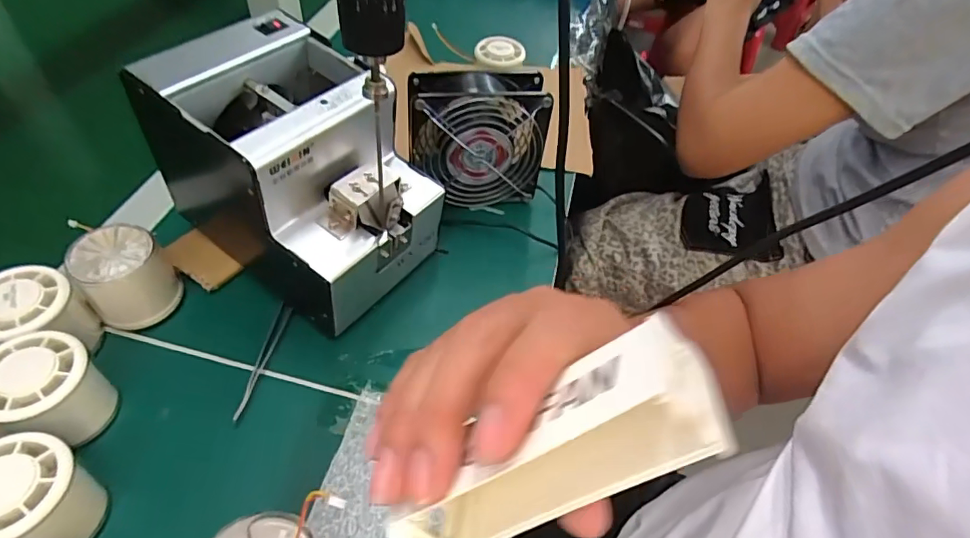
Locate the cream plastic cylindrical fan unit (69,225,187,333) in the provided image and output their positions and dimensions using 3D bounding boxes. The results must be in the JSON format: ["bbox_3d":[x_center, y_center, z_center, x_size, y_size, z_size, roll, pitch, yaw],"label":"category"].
[{"bbox_3d":[-0.260,0.008,0.386,0.056,0.061,0.051,4,51,-4],"label":"cream plastic cylindrical fan unit"}]

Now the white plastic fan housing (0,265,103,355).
[{"bbox_3d":[-0.300,0.039,0.351,0.058,0.061,0.057,-6,52,-12],"label":"white plastic fan housing"}]

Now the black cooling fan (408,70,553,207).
[{"bbox_3d":[-0.010,-0.111,0.474,0.118,0.120,0.047,-4,52,-11],"label":"black cooling fan"}]

